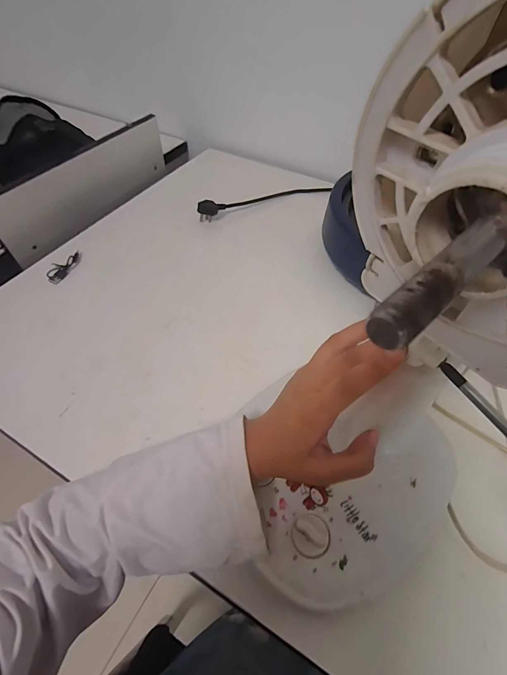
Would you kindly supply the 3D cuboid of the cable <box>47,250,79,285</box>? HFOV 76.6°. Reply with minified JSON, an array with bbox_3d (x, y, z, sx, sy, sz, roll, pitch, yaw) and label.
[{"bbox_3d":[-0.302,-0.113,0.509,0.025,0.011,0.073,9,54,6],"label":"cable"}]

